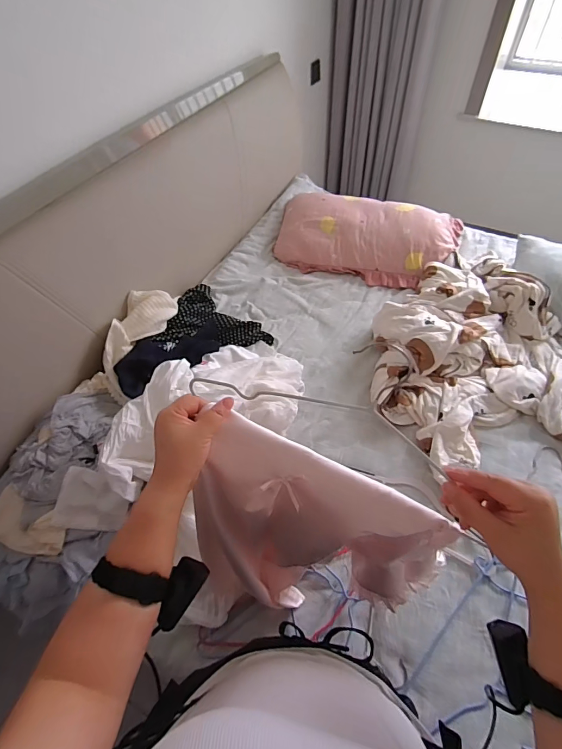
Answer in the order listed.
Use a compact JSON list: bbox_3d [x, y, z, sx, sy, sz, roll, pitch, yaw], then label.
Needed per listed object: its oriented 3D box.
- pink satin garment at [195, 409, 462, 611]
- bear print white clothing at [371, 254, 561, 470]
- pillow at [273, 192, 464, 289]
[{"bbox_3d":[0.036,0.275,0.599,0.332,0.495,0.115,18,56,16],"label":"pink satin garment"},{"bbox_3d":[0.568,-0.097,1.151,0.572,0.132,0.774,5,54,7],"label":"bear print white clothing"},{"bbox_3d":[0.329,-0.524,1.485,0.688,0.122,0.384,10,54,11],"label":"pillow"}]

